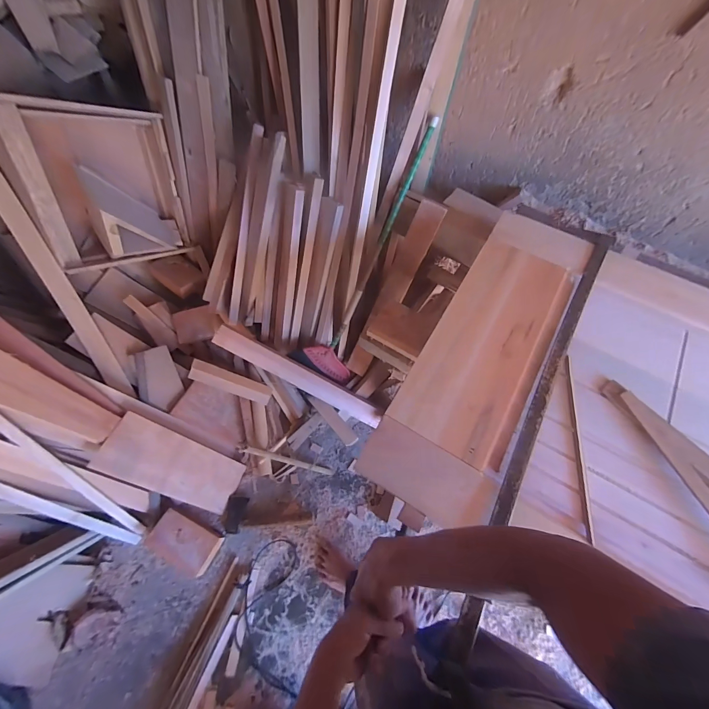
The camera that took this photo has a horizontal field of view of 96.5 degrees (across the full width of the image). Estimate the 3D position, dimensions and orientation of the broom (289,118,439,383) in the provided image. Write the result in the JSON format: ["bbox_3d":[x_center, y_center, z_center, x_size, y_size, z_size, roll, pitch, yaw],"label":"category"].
[{"bbox_3d":[0.072,-0.274,1.106,0.232,0.899,0.133,26,26,-18],"label":"broom"}]

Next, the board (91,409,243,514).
[{"bbox_3d":[-0.618,0.388,1.102,0.451,0.033,0.190,41,60,-31],"label":"board"}]

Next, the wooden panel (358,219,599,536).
[{"bbox_3d":[0.301,-0.029,0.685,0.231,0.020,0.754,30,70,12],"label":"wooden panel"}]

